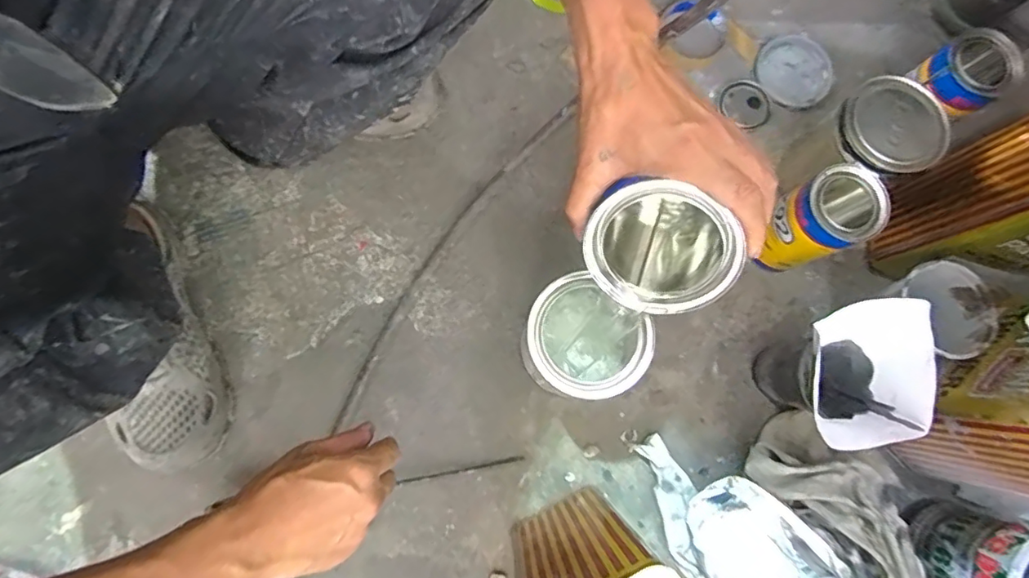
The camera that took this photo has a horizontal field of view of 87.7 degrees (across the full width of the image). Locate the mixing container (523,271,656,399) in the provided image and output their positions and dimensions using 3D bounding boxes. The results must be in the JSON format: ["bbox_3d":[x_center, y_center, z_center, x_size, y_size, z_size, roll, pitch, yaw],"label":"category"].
[{"bbox_3d":[0.060,0.055,0.508,0.103,0.132,0.093,35,80,5],"label":"mixing container"}]

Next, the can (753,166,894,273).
[{"bbox_3d":[0.296,-0.062,0.544,0.075,0.135,0.069,1,80,-3],"label":"can"}]

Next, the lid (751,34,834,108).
[{"bbox_3d":[0.347,-0.270,0.661,0.078,0.014,0.093,-38,84,-9],"label":"lid"}]

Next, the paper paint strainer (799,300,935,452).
[{"bbox_3d":[0.285,0.072,0.462,0.104,0.084,0.112,-3,80,-4],"label":"paper paint strainer"}]

